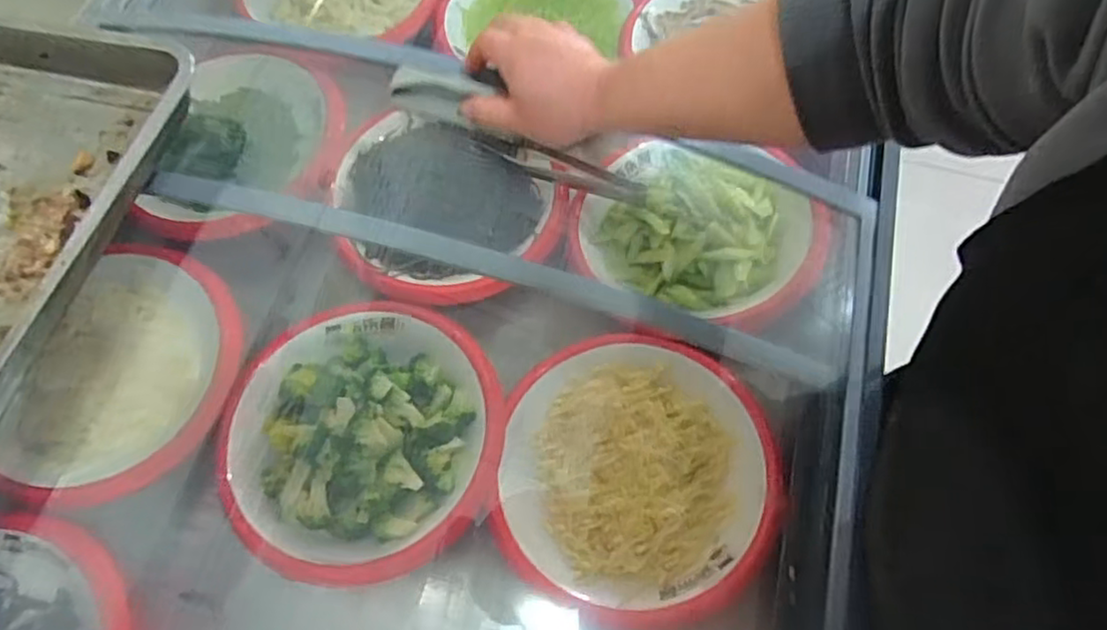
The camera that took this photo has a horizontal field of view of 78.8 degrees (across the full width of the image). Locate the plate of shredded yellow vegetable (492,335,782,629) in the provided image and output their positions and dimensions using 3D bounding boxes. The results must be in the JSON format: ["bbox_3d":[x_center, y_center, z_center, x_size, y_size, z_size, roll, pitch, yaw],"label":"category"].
[{"bbox_3d":[0.084,0.161,0.695,0.278,0.061,0.275,0,66,1],"label":"plate of shredded yellow vegetable"}]

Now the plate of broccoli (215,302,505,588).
[{"bbox_3d":[-0.213,0.126,0.713,0.306,0.101,0.283,0,66,1],"label":"plate of broccoli"}]

